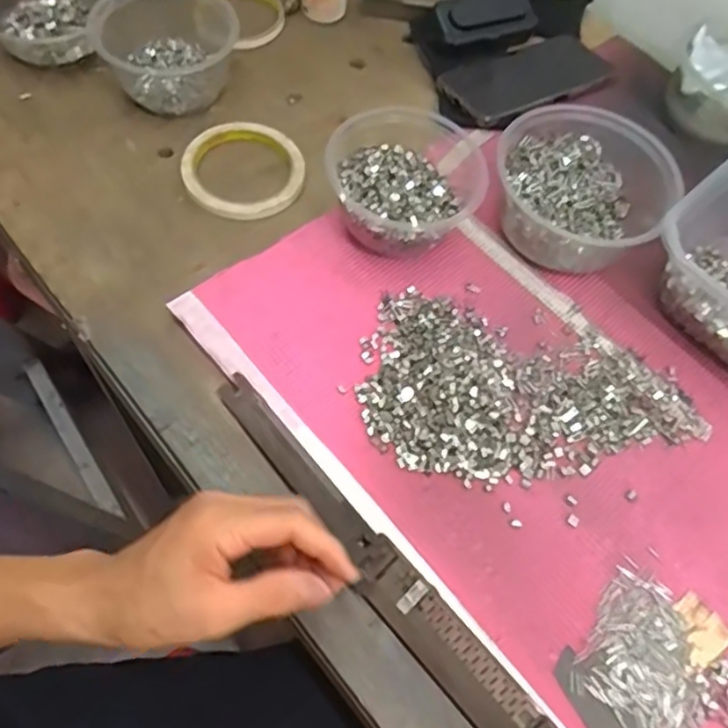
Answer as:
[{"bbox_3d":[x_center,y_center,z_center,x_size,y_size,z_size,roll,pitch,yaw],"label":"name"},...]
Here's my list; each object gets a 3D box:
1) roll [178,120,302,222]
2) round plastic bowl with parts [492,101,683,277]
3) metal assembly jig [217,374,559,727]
[{"bbox_3d":[-0.098,-0.161,0.528,0.095,0.011,0.105,5,62,-4],"label":"roll"},{"bbox_3d":[0.168,-0.138,0.499,0.128,0.061,0.130,3,62,-6],"label":"round plastic bowl with parts"},{"bbox_3d":[0.003,0.114,0.384,0.032,0.024,0.285,-37,72,-18],"label":"metal assembly jig"}]

